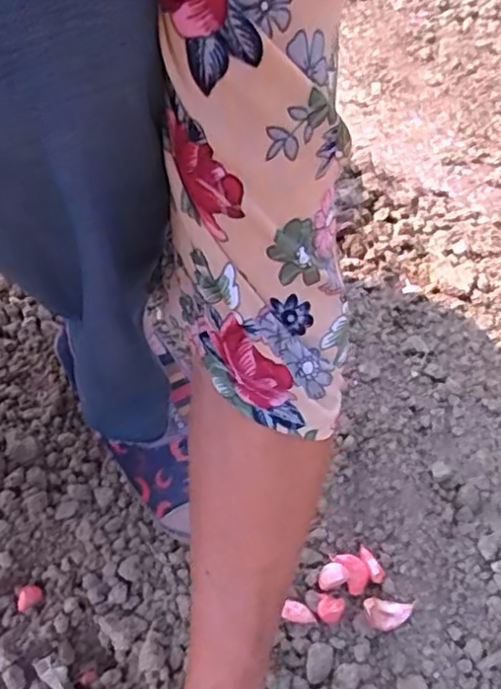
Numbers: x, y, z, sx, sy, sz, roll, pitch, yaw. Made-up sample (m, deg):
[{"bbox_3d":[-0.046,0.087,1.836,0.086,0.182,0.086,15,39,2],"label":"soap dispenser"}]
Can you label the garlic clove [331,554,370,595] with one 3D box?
[{"bbox_3d":[0.071,0.158,0.445,0.017,0.015,0.028,-28,57,-25],"label":"garlic clove"}]

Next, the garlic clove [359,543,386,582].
[{"bbox_3d":[0.085,0.155,0.453,0.012,0.008,0.028,-21,54,-20],"label":"garlic clove"}]

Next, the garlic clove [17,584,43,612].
[{"bbox_3d":[-0.153,0.173,0.437,0.013,0.007,0.018,36,56,24],"label":"garlic clove"}]

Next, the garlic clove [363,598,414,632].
[{"bbox_3d":[0.093,0.182,0.428,0.034,0.014,0.017,4,49,0],"label":"garlic clove"}]

